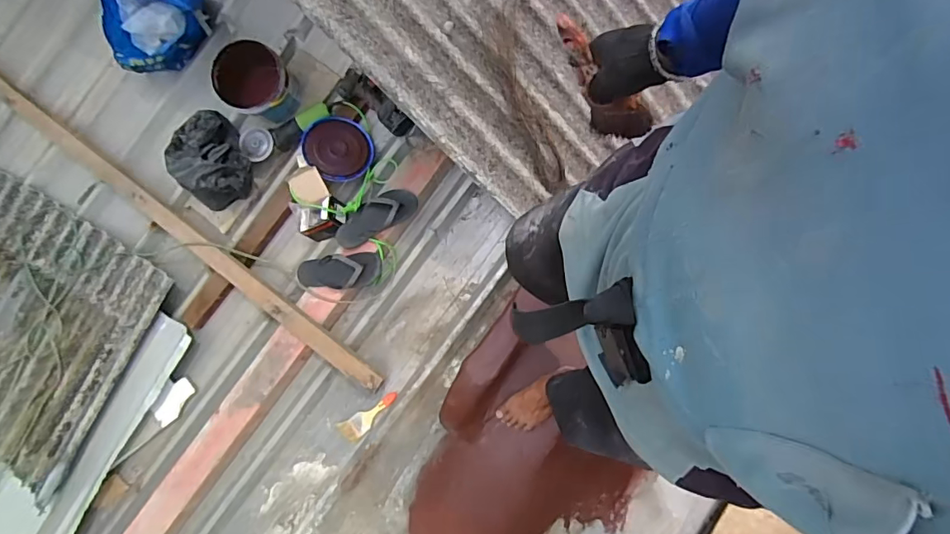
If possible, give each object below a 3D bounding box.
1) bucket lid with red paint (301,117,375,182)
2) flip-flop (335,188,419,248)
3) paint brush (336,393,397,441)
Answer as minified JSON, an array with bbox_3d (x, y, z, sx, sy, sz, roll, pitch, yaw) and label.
[{"bbox_3d":[-0.422,-0.371,1.524,0.197,0.045,0.202,-30,77,-6],"label":"bucket lid with red paint"},{"bbox_3d":[-0.297,-0.150,1.462,0.260,0.066,0.108,-26,77,-5],"label":"flip-flop"},{"bbox_3d":[-0.321,0.452,1.508,0.206,0.009,0.070,-38,78,6],"label":"paint brush"}]

